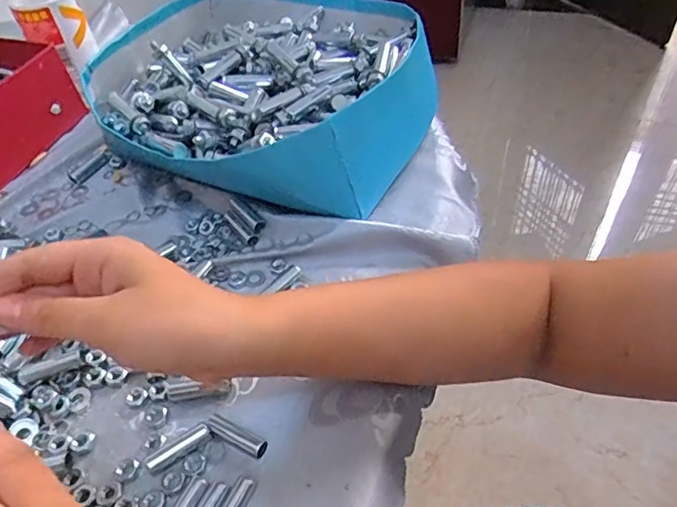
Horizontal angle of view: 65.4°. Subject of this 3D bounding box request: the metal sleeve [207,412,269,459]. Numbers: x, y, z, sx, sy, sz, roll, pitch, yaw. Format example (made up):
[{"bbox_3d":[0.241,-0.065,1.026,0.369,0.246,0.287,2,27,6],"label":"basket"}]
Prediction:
[{"bbox_3d":[-0.060,0.108,0.313,0.039,0.009,0.012,21,53,23],"label":"metal sleeve"}]

